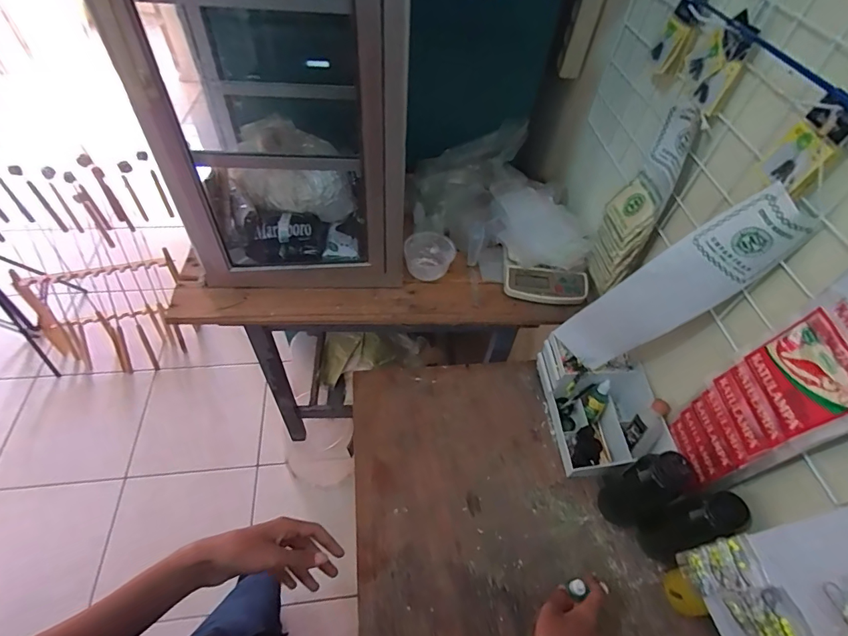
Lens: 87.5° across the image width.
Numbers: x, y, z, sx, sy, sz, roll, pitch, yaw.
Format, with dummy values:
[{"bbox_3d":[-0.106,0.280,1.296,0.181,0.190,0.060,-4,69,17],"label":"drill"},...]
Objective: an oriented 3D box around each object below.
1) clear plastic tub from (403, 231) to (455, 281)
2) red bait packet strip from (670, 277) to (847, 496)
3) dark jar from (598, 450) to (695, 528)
[{"bbox_3d":[0.010,-0.123,0.867,0.098,0.065,0.086,-3,53,-8],"label":"clear plastic tub"},{"bbox_3d":[0.381,0.090,0.486,0.019,0.359,0.111,1,54,-7],"label":"red bait packet strip"},{"bbox_3d":[0.319,0.244,0.638,0.067,0.188,0.067,-19,57,-19],"label":"dark jar"}]

